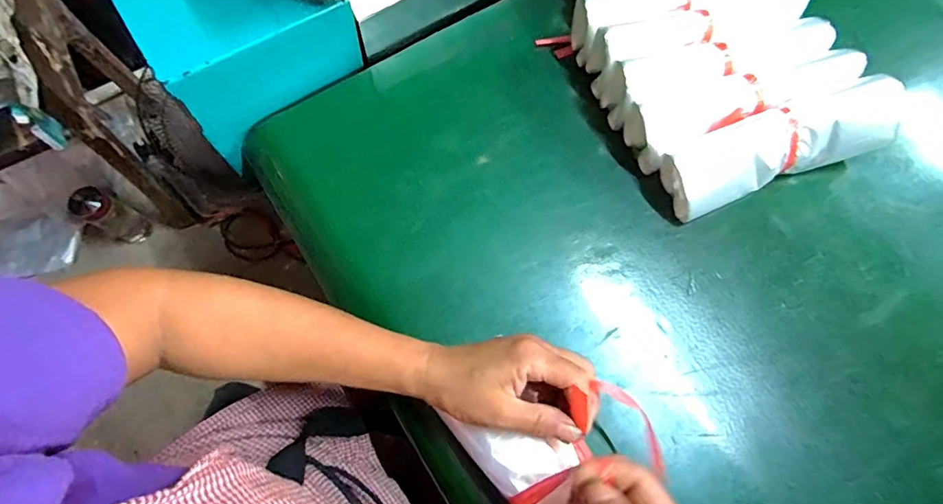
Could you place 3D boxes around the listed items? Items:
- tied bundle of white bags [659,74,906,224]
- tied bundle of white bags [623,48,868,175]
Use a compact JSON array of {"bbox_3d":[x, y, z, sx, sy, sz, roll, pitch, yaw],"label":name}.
[{"bbox_3d":[0.273,-0.096,0.436,0.206,0.064,0.063,-19,73,-6],"label":"tied bundle of white bags"},{"bbox_3d":[0.247,-0.135,0.445,0.203,0.048,0.054,-19,73,-6],"label":"tied bundle of white bags"}]

